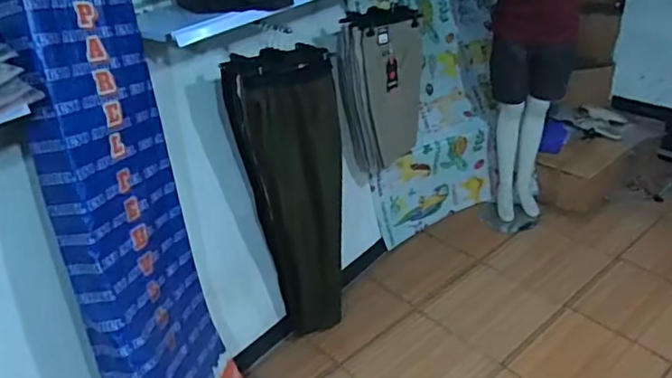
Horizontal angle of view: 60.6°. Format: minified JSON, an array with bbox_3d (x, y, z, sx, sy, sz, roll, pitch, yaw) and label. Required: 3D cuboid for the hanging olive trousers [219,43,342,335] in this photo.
[{"bbox_3d":[-0.120,0.044,1.910,0.319,1.029,0.180,-22,34,-26],"label":"hanging olive trousers"}]

